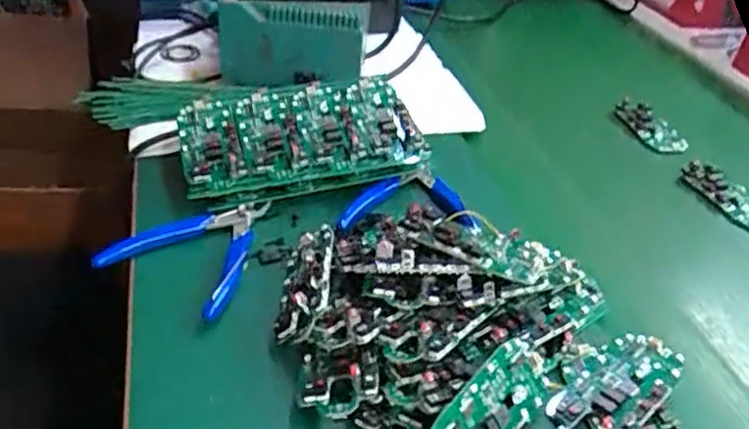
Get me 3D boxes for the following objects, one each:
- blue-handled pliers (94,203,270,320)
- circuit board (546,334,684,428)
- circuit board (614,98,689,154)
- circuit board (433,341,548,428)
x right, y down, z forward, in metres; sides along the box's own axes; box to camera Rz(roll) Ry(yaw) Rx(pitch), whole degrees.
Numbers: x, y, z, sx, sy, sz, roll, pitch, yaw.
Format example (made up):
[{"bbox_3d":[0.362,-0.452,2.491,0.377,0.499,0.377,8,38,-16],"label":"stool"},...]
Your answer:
[{"bbox_3d":[-0.141,0.022,0.461,0.101,0.019,0.127,8,37,3],"label":"blue-handled pliers"},{"bbox_3d":[0.141,0.105,0.378,0.096,0.024,0.044,-27,48,-37],"label":"circuit board"},{"bbox_3d":[0.291,-0.092,0.677,0.053,0.015,0.086,-7,38,-17],"label":"circuit board"},{"bbox_3d":[0.062,0.110,0.345,0.099,0.020,0.052,-40,98,-39],"label":"circuit board"}]

